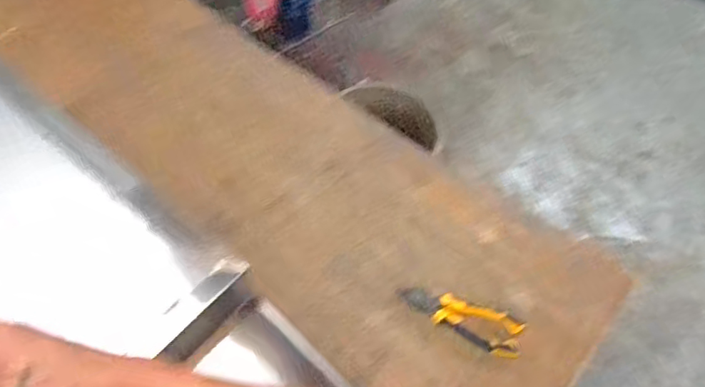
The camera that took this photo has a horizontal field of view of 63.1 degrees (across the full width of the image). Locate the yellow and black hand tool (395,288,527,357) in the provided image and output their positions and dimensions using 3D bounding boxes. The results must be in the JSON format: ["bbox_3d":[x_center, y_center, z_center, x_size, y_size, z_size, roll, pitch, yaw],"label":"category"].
[{"bbox_3d":[0.131,0.158,0.714,0.153,0.024,0.053,17,58,8],"label":"yellow and black hand tool"}]

